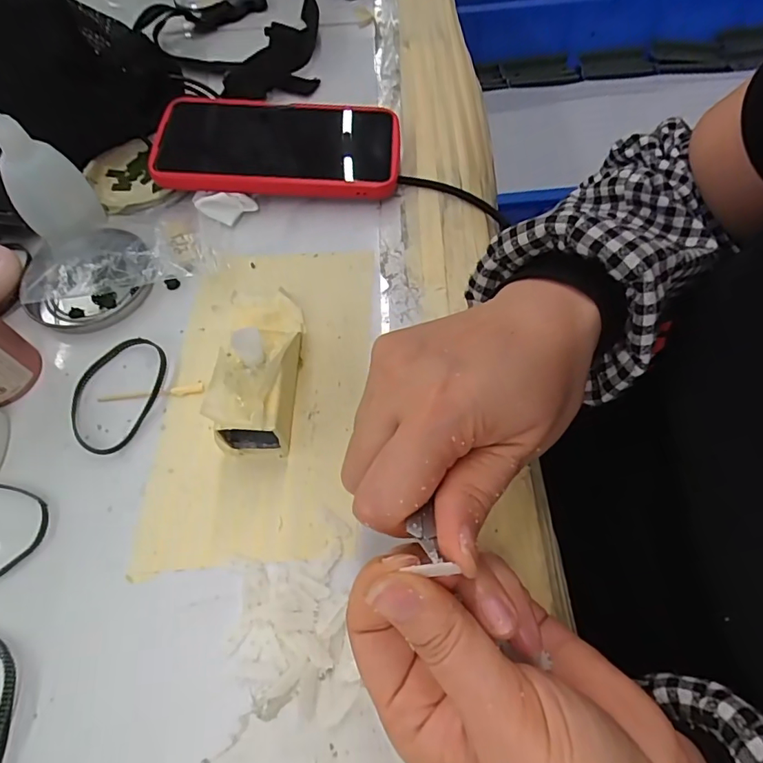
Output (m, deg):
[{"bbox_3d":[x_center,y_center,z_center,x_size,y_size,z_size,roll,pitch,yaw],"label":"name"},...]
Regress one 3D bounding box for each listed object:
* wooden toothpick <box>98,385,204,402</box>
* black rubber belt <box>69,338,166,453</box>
[{"bbox_3d":[-0.130,0.006,0.282,0.058,0.004,0.006,-5,60,-2],"label":"wooden toothpick"},{"bbox_3d":[-0.150,0.005,0.281,0.047,0.007,0.071,15,62,9],"label":"black rubber belt"}]

